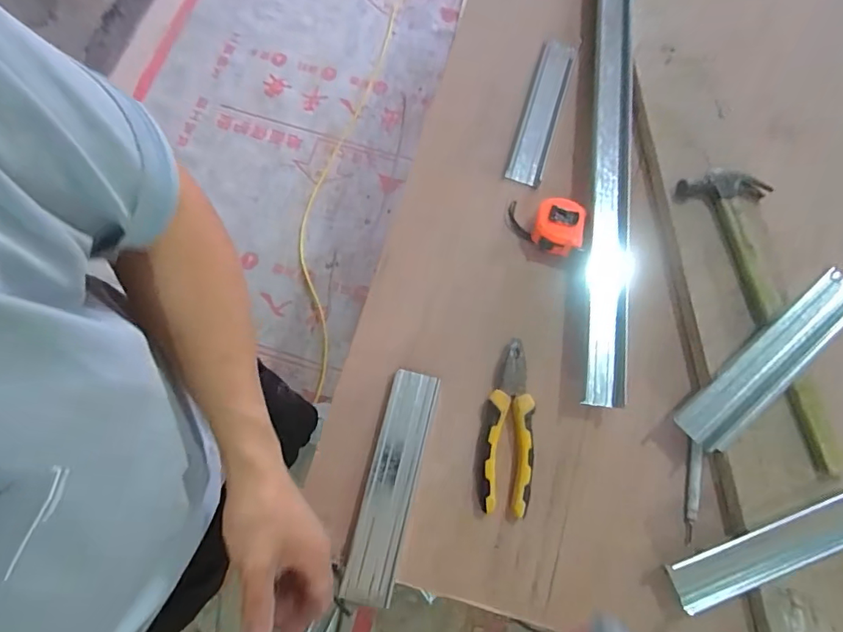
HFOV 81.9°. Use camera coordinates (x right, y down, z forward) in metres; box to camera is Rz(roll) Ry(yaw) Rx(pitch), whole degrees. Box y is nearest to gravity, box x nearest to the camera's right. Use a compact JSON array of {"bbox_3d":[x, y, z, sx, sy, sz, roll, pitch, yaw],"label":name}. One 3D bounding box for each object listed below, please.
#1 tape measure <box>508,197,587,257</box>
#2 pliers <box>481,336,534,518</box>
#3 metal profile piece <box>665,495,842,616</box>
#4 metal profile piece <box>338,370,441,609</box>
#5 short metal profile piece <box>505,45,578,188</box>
[{"bbox_3d":[0.165,-0.120,0.631,0.107,0.040,0.063,22,75,4],"label":"tape measure"},{"bbox_3d":[0.099,0.127,0.563,0.057,0.029,0.189,5,74,-1],"label":"pliers"},{"bbox_3d":[0.377,0.247,0.514,0.238,0.020,0.052,-17,76,-7],"label":"metal profile piece"},{"bbox_3d":[-0.034,0.187,0.545,0.056,0.025,0.245,14,74,1],"label":"metal profile piece"},{"bbox_3d":[0.173,-0.293,0.697,0.050,0.024,0.235,17,74,2],"label":"short metal profile piece"}]

